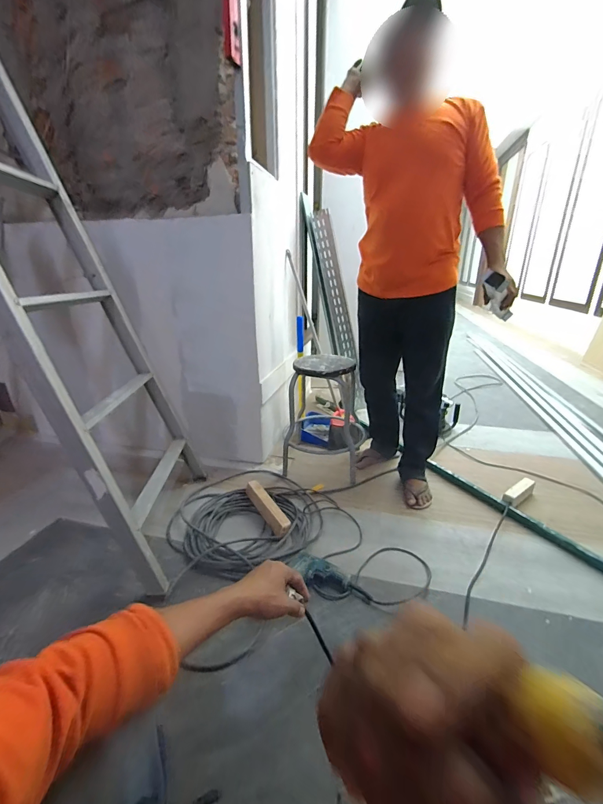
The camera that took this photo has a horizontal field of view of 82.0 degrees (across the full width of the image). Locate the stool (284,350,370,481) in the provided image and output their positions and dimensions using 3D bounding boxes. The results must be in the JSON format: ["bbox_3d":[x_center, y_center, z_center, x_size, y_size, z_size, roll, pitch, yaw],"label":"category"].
[{"bbox_3d":[0.120,0.029,1.591,0.349,0.465,0.427,5,22,11],"label":"stool"}]

